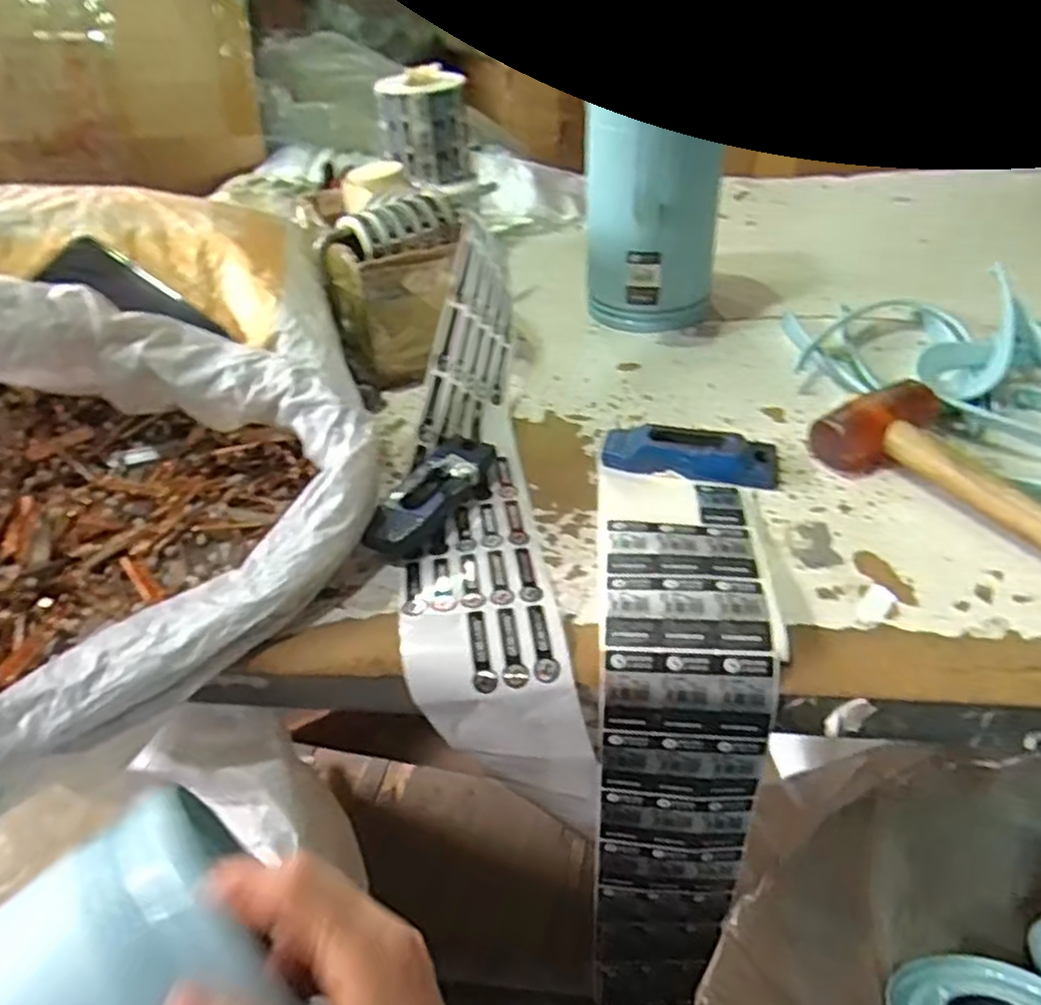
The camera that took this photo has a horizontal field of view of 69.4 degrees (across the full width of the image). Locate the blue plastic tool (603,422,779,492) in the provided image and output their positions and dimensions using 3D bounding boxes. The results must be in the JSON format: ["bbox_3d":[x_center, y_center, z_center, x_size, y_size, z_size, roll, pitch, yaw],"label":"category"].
[{"bbox_3d":[0.133,-0.037,0.591,0.131,0.027,0.037,8,41,12],"label":"blue plastic tool"}]

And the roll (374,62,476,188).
[{"bbox_3d":[-0.108,-0.436,0.874,0.097,0.107,0.084,-3,40,-1],"label":"roll"}]

